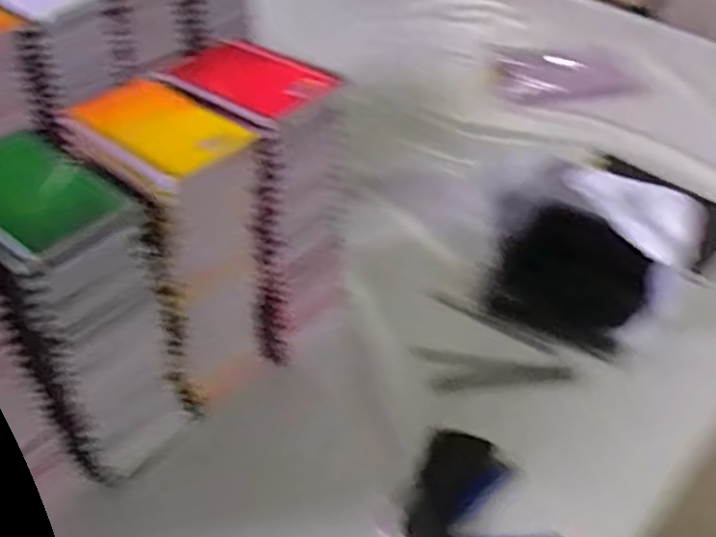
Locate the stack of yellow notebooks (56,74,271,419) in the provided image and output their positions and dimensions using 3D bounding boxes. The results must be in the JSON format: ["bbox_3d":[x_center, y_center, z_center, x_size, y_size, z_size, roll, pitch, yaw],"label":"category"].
[{"bbox_3d":[-0.161,-0.004,0.634,0.130,0.269,0.110,30,49,25],"label":"stack of yellow notebooks"}]

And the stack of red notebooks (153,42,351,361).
[{"bbox_3d":[-0.085,-0.055,0.685,0.137,0.273,0.104,33,50,27],"label":"stack of red notebooks"}]

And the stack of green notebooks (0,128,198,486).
[{"bbox_3d":[-0.218,0.037,0.556,0.119,0.245,0.095,33,50,27],"label":"stack of green notebooks"}]

